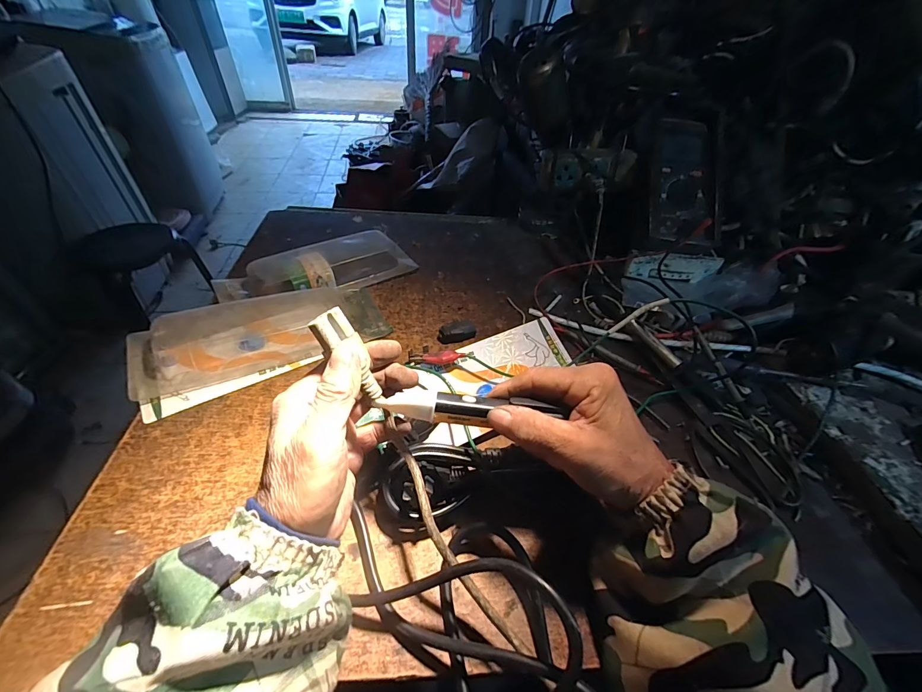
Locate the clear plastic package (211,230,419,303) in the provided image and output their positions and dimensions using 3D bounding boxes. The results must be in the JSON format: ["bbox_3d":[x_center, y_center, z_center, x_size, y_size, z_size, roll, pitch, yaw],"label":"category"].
[{"bbox_3d":[-0.178,-0.098,0.503,0.245,0.044,0.072,-19,50,-23],"label":"clear plastic package"}]

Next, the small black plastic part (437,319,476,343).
[{"bbox_3d":[-0.004,-0.016,0.462,0.045,0.020,0.023,-15,49,-19],"label":"small black plastic part"}]

